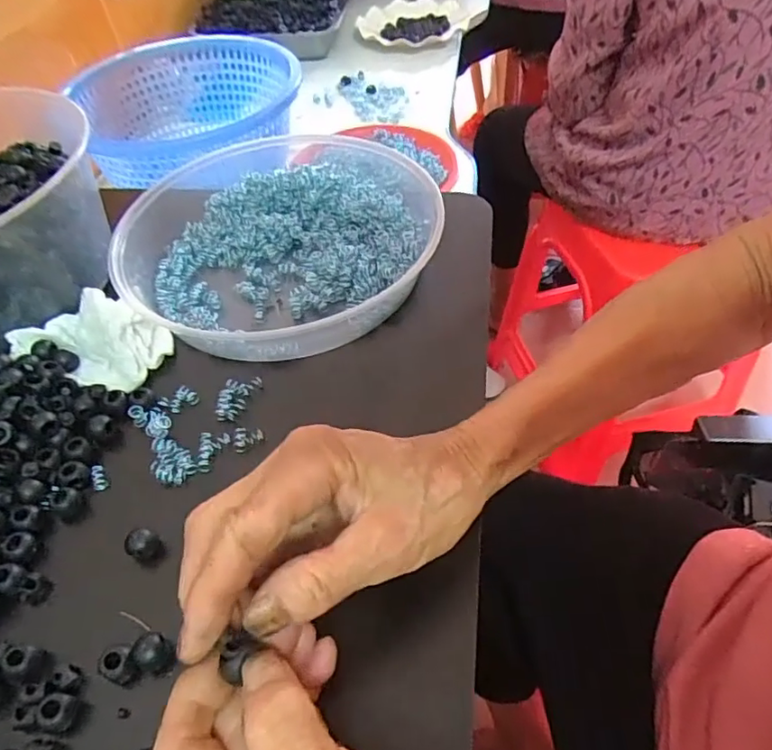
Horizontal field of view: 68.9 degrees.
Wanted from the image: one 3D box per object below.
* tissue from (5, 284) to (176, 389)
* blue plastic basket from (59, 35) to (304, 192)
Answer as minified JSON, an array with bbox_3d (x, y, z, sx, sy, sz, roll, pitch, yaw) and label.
[{"bbox_3d":[-0.188,-0.026,0.357,0.088,0.028,0.053,15,54,16],"label":"tissue"},{"bbox_3d":[-0.215,-0.300,0.674,0.245,0.102,0.285,-24,53,-14],"label":"blue plastic basket"}]

